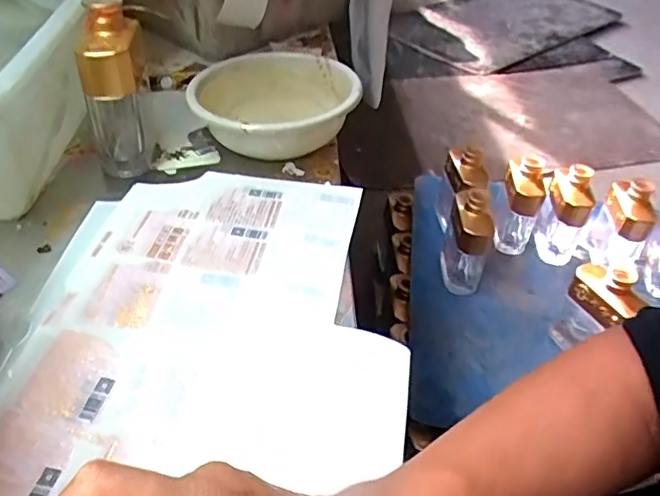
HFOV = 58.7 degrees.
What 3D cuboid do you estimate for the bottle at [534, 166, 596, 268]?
[{"bbox_3d":[0.413,-0.065,1.036,0.056,0.161,0.093,1,42,-7],"label":"bottle"}]

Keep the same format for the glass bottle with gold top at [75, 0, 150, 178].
[{"bbox_3d":[-0.215,-0.158,0.596,0.062,0.159,0.058,-13,44,-18],"label":"glass bottle with gold top"}]

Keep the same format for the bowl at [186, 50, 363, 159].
[{"bbox_3d":[-0.067,-0.164,0.685,0.185,0.065,0.176,2,42,-2],"label":"bowl"}]

